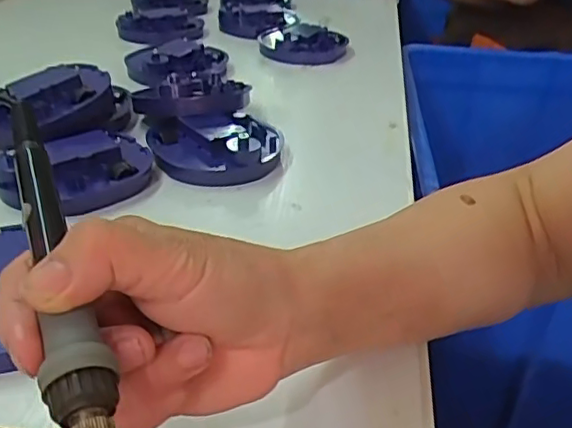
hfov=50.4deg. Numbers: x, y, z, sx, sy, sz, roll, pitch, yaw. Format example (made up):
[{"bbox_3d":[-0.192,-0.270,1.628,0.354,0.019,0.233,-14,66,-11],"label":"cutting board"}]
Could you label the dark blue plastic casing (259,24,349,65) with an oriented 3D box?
[{"bbox_3d":[0.022,-0.214,0.760,0.109,0.026,0.126,4,32,3],"label":"dark blue plastic casing"}]

